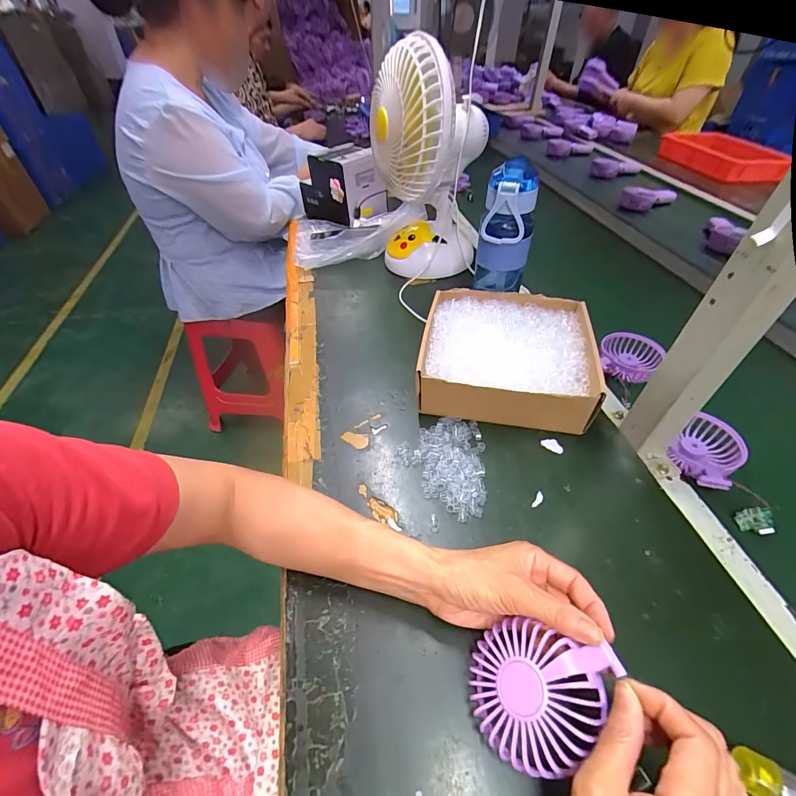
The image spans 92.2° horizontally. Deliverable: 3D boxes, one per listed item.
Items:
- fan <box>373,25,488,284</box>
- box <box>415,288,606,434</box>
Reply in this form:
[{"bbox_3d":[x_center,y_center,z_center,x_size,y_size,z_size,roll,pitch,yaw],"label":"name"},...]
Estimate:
[{"bbox_3d":[0.053,-0.392,0.676,0.170,0.339,0.160,-35,55,-30],"label":"fan"},{"bbox_3d":[0.145,-0.059,0.525,0.214,0.073,0.206,7,46,7],"label":"box"}]

